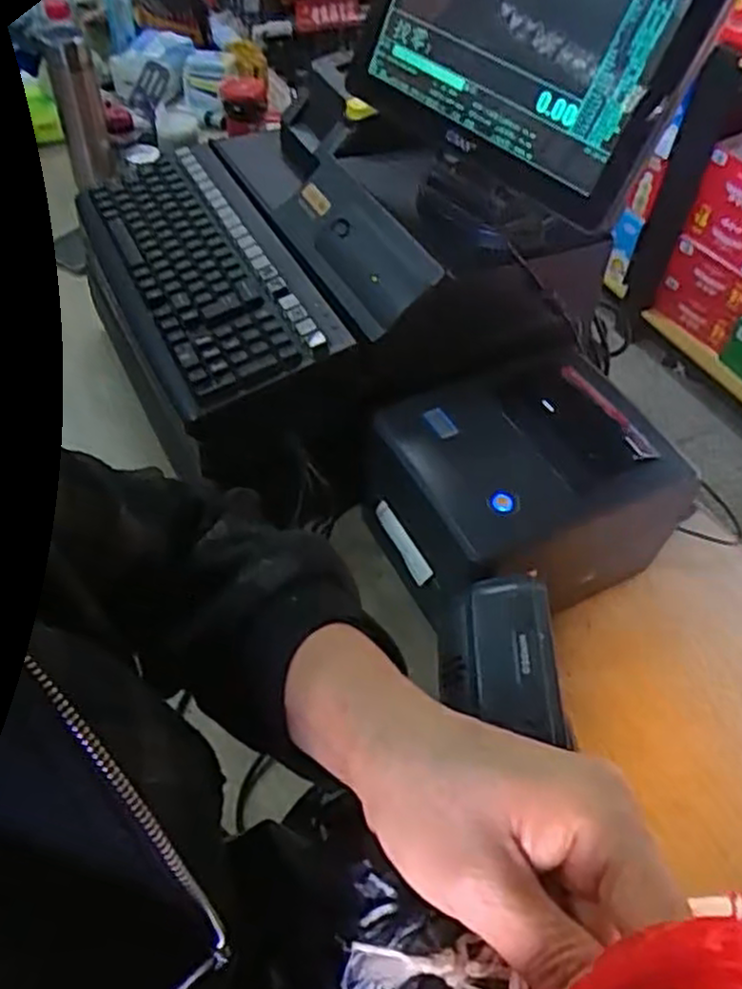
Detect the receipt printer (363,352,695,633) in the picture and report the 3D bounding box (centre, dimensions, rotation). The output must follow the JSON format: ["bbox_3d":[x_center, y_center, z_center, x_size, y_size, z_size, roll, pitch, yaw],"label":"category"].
[{"bbox_3d":[0.133,-0.005,0.691,0.250,0.130,0.187,-18,54,-18],"label":"receipt printer"}]

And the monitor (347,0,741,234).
[{"bbox_3d":[0.114,-0.357,0.590,0.305,0.213,0.054,42,32,28],"label":"monitor"}]

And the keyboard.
[{"bbox_3d":[-0.166,-0.219,0.736,0.156,0.025,0.363,-26,56,-10],"label":"keyboard"}]

